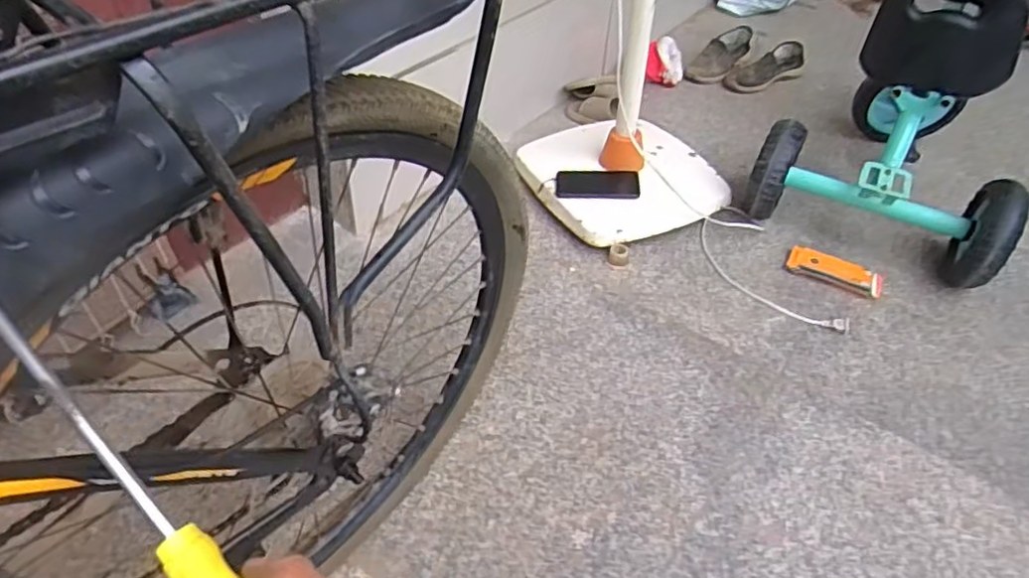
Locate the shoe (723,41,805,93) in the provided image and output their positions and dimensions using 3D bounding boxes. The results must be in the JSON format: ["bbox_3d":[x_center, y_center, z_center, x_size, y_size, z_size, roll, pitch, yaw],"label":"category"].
[{"bbox_3d":[0.667,-0.590,1.692,0.214,0.071,0.085,-23,48,-24],"label":"shoe"}]

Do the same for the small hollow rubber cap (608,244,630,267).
[{"bbox_3d":[0.198,-0.067,1.209,0.038,0.028,0.042,6,47,6],"label":"small hollow rubber cap"}]

